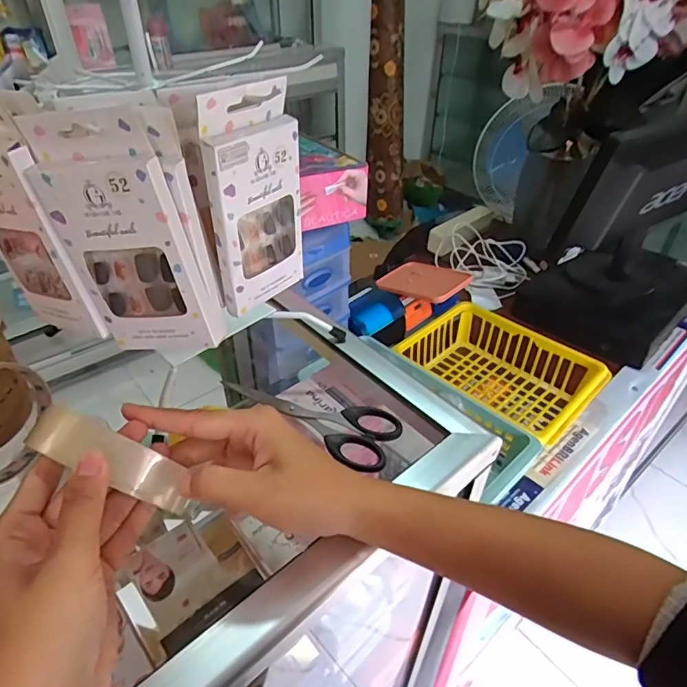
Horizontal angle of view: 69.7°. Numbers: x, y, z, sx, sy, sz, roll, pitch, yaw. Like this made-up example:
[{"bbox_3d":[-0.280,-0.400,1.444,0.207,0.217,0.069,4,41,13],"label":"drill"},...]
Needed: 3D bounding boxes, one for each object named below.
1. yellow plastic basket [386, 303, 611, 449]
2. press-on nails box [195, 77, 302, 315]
[{"bbox_3d":[0.224,0.048,0.757,0.192,0.082,0.279,-27,47,-30],"label":"yellow plastic basket"},{"bbox_3d":[-0.055,-0.092,0.323,0.020,0.138,0.067,21,43,23],"label":"press-on nails box"}]

